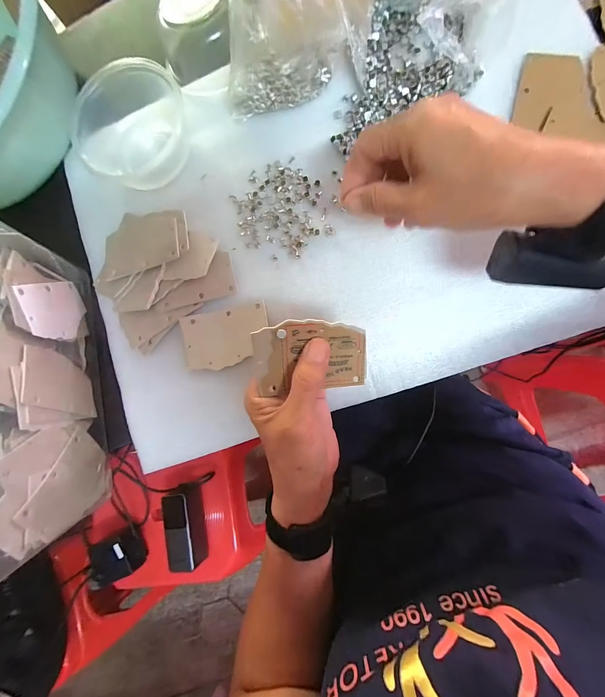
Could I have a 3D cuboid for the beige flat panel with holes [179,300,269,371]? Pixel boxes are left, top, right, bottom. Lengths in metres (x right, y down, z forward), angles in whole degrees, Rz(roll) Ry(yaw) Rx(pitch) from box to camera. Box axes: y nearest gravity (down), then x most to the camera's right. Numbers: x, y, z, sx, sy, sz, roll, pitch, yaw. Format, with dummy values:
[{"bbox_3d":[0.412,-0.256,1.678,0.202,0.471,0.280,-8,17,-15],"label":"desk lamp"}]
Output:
[{"bbox_3d":[-0.073,-0.011,0.290,0.083,0.004,0.054,-13,84,9],"label":"beige flat panel with holes"}]

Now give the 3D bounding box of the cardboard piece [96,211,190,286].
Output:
[{"bbox_3d":[-0.163,-0.108,0.303,0.107,0.009,0.064,-8,79,19],"label":"cardboard piece"}]

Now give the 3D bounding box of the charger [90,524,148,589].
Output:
[{"bbox_3d":[-0.349,0.389,0.572,0.089,0.046,0.076,-27,82,7],"label":"charger"}]

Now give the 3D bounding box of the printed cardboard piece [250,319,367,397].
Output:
[{"bbox_3d":[0.007,0.006,0.227,0.084,0.006,0.054,-3,111,-8],"label":"printed cardboard piece"}]

